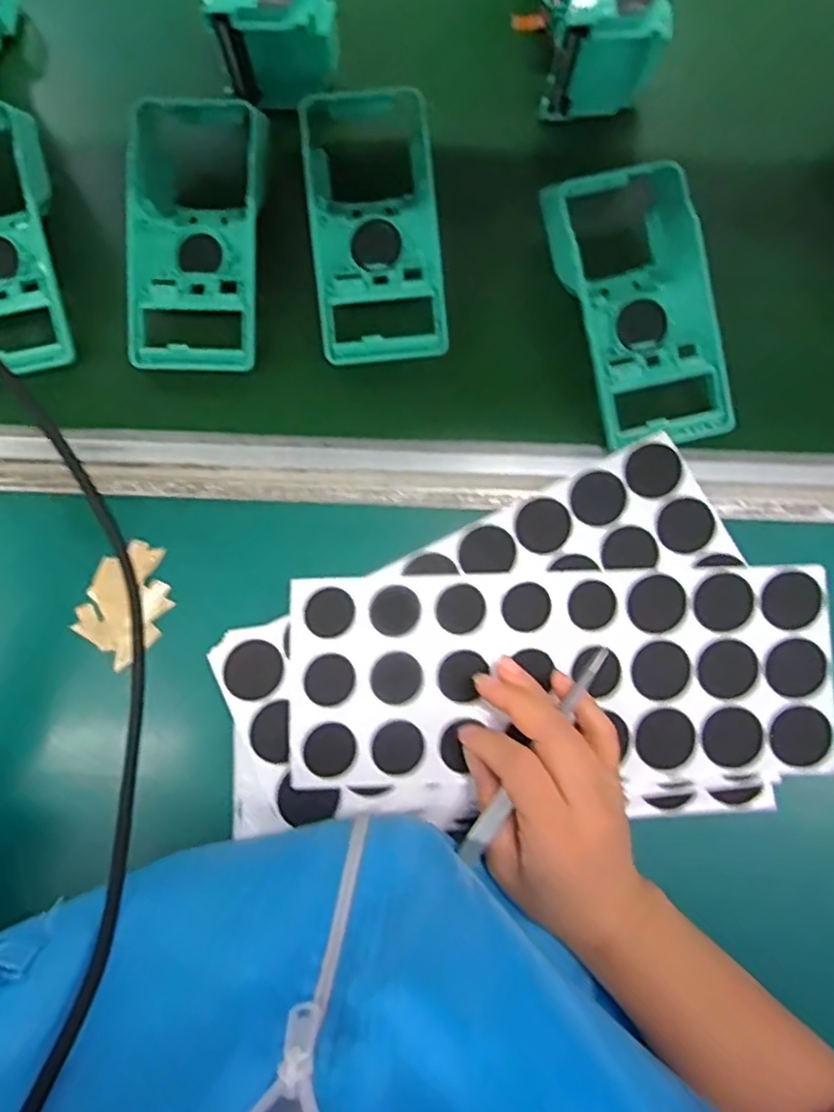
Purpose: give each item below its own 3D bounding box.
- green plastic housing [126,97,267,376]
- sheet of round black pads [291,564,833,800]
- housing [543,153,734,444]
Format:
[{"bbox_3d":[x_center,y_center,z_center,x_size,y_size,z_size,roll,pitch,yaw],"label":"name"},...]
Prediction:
[{"bbox_3d":[-0.144,-0.218,0.449,0.093,0.049,0.187,-3,78,1],"label":"green plastic housing"},{"bbox_3d":[0.081,0.068,0.382,0.298,0.011,0.121,-1,80,-1],"label":"sheet of round black pads"},{"bbox_3d":[0.139,-0.160,0.432,0.099,0.050,0.177,-8,78,0],"label":"housing"}]

